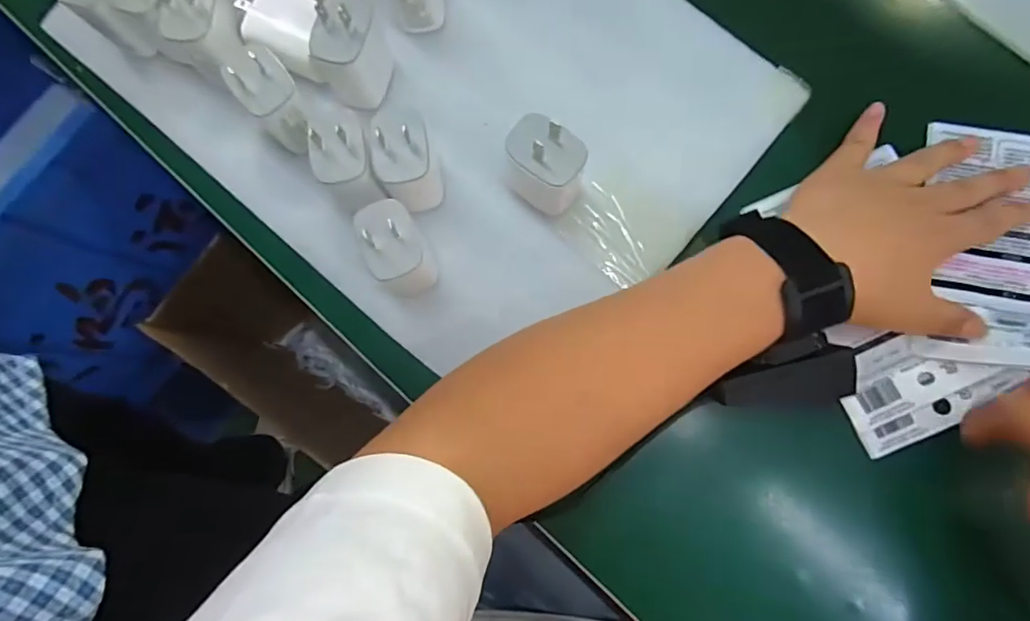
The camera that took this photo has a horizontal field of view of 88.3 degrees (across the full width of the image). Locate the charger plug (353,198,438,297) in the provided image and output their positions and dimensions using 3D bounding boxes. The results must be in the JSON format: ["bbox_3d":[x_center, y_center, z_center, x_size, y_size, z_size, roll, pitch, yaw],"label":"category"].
[{"bbox_3d":[-0.064,-0.034,0.287,0.030,0.055,0.039,-14,80,0],"label":"charger plug"}]

